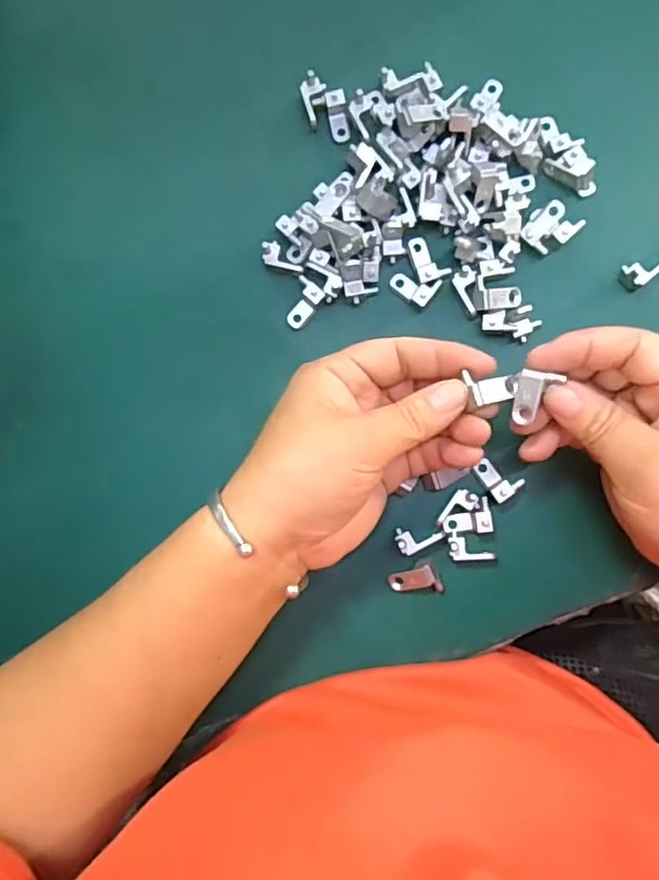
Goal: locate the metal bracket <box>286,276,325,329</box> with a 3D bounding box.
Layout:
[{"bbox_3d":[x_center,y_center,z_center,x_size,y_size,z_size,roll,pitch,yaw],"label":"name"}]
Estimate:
[{"bbox_3d":[-0.014,-0.069,0.317,0.015,0.005,0.024,33,115,5],"label":"metal bracket"}]

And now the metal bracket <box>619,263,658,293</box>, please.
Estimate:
[{"bbox_3d":[0.156,-0.085,0.304,0.023,0.010,0.013,-37,85,2],"label":"metal bracket"}]

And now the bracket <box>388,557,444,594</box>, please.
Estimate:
[{"bbox_3d":[0.043,0.070,0.303,0.024,0.011,0.017,-22,85,3],"label":"bracket"}]

